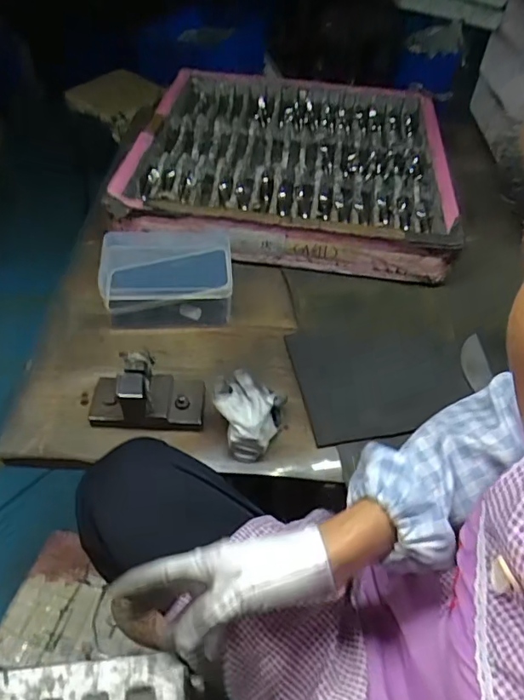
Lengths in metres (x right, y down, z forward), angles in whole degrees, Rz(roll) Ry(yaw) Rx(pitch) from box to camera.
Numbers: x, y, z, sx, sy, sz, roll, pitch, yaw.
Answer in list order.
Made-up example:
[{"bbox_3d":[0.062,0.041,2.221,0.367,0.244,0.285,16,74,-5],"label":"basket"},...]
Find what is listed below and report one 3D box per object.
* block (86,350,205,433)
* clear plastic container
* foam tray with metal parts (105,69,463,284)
[{"bbox_3d":[-0.136,0.051,0.602,0.131,0.076,0.069,1,48,-3],"label":"block"},{"bbox_3d":[-0.138,-0.105,0.741,0.180,0.080,0.141,-4,48,-7],"label":"clear plastic container"},{"bbox_3d":[0.050,-0.371,0.978,0.564,0.078,0.585,7,48,3],"label":"foam tray with metal parts"}]

